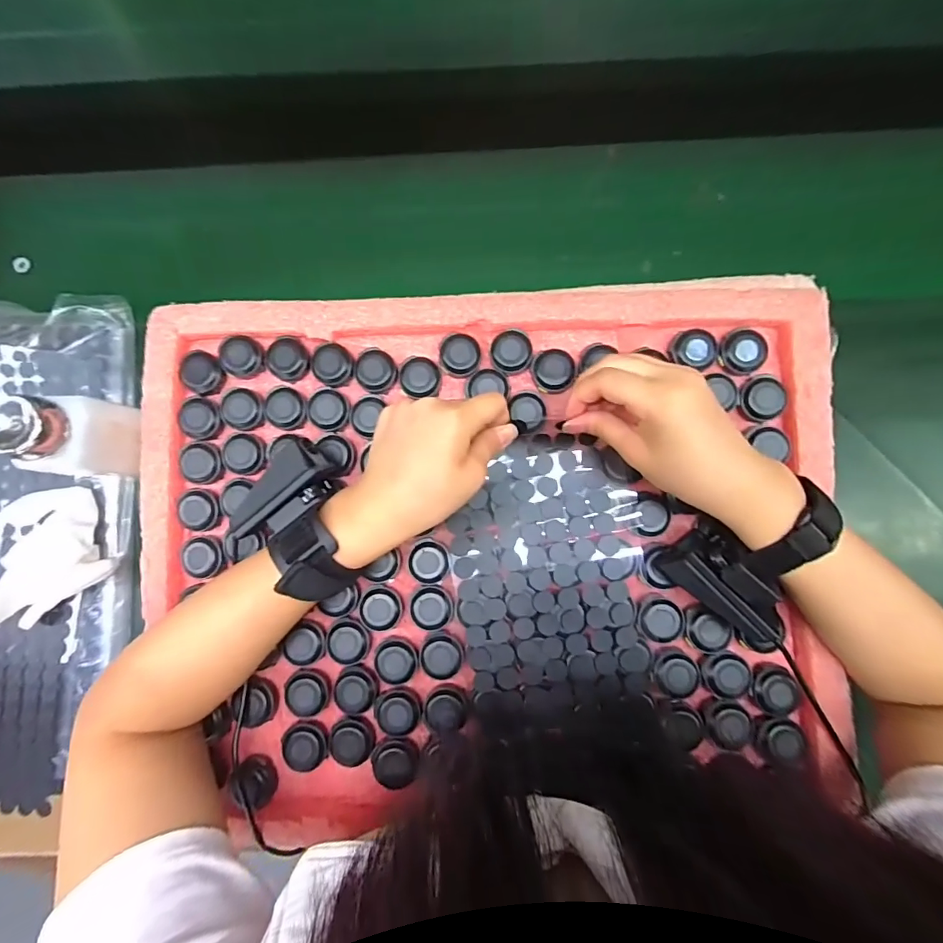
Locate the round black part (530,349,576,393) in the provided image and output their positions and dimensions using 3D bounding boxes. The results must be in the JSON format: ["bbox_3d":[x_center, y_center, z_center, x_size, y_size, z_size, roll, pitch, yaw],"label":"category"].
[{"bbox_3d":[0.056,-0.069,0.324,0.028,0.010,0.027,0,84,4],"label":"round black part"}]

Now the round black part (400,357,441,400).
[{"bbox_3d":[-0.036,-0.065,0.329,0.027,0.011,0.025,0,84,4],"label":"round black part"}]

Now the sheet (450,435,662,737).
[{"bbox_3d":[0.051,0.074,0.309,0.121,0.015,0.189,-4,84,4],"label":"sheet"}]

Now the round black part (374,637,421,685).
[{"bbox_3d":[-0.049,0.126,0.315,0.028,0.008,0.029,-8,84,4],"label":"round black part"}]

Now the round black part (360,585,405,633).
[{"bbox_3d":[-0.061,0.092,0.320,0.029,0.010,0.028,0,84,4],"label":"round black part"}]

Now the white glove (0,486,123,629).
[{"bbox_3d":[-0.346,0.065,0.375,0.091,0.053,0.097,-16,83,3],"label":"white glove"}]

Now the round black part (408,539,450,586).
[{"bbox_3d":[-0.028,0.061,0.319,0.028,0.008,0.030,0,84,4],"label":"round black part"}]

